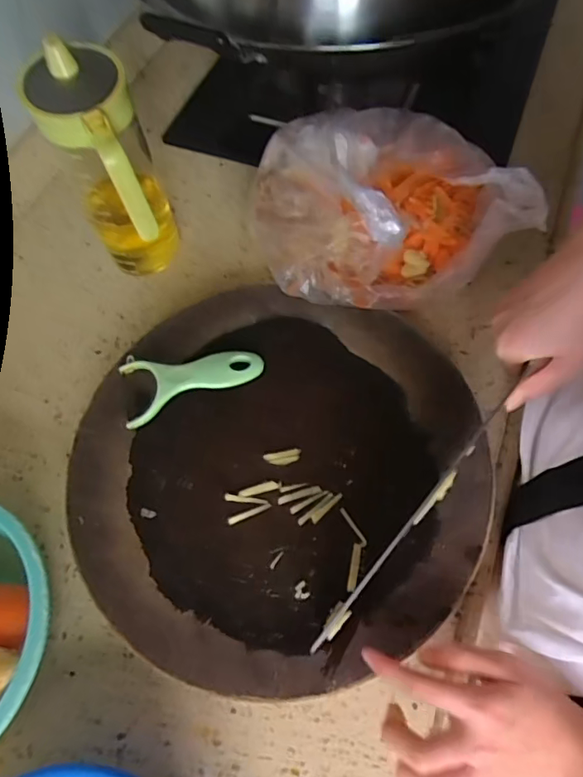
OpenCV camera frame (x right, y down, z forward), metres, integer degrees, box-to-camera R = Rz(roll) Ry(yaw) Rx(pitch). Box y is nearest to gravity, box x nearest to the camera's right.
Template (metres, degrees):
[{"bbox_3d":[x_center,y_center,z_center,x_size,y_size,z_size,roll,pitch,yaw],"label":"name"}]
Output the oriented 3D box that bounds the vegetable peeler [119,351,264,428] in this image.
[{"bbox_3d":[-0.086,-0.011,0.440,0.119,0.016,0.061,-15,64,-5],"label":"vegetable peeler"}]

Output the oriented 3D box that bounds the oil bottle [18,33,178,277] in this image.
[{"bbox_3d":[-0.157,-0.180,0.468,0.065,0.210,0.117,-12,64,-3],"label":"oil bottle"}]

